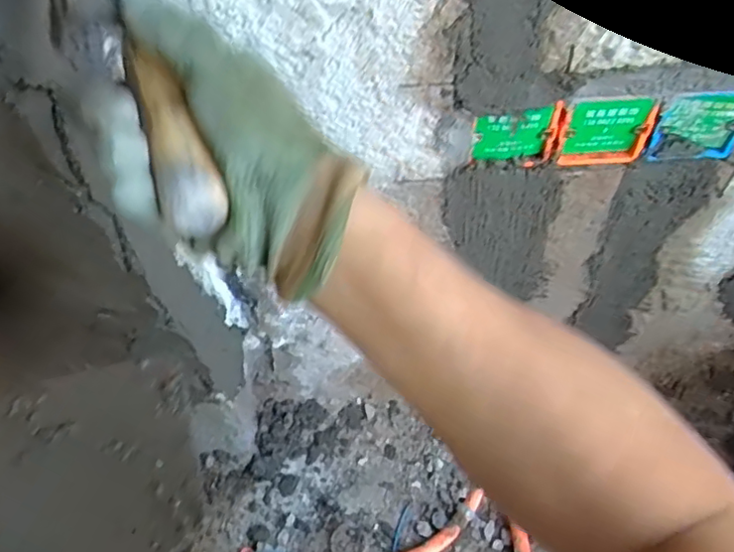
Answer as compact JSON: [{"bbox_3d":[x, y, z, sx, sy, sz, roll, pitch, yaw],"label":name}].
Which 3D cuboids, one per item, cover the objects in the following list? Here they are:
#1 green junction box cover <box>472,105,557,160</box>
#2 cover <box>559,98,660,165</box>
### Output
[{"bbox_3d":[0.137,-0.134,0.566,0.069,0.058,0.004,-3,55,2],"label":"green junction box cover"},{"bbox_3d":[0.227,-0.136,0.566,0.083,0.075,0.008,-2,55,3],"label":"cover"}]

